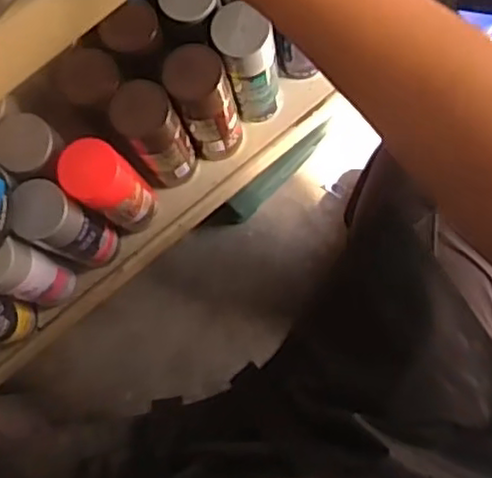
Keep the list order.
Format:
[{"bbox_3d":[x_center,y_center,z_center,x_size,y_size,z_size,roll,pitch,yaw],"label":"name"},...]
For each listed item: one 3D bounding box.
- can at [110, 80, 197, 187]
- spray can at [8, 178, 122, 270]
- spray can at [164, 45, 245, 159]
[{"bbox_3d":[-0.098,-0.112,0.761,0.062,0.203,0.056,-28,80,0],"label":"can"},{"bbox_3d":[-0.196,-0.014,0.750,0.070,0.165,0.058,34,85,8],"label":"spray can"},{"bbox_3d":[-0.043,-0.148,0.769,0.061,0.192,0.062,-1,81,4],"label":"spray can"}]

